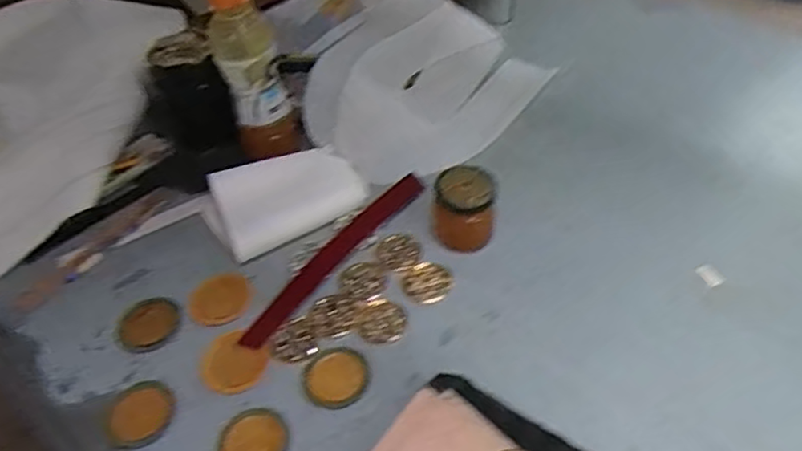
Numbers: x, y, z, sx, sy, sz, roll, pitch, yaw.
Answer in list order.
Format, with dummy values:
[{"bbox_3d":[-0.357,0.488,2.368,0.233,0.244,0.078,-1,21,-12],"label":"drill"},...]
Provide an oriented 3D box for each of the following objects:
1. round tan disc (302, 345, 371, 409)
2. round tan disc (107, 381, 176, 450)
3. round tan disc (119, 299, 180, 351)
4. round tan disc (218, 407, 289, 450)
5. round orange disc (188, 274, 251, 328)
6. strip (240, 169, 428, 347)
[{"bbox_3d":[-0.056,0.131,0.549,0.055,0.006,0.055,-4,45,4],"label":"round tan disc"},{"bbox_3d":[-0.220,0.160,0.537,0.054,0.005,0.059,-4,45,4],"label":"round tan disc"},{"bbox_3d":[-0.239,0.094,0.600,0.055,0.005,0.056,-4,45,4],"label":"round tan disc"},{"bbox_3d":[-0.119,0.174,0.512,0.053,0.008,0.059,-16,45,-8],"label":"round tan disc"},{"bbox_3d":[-0.176,0.073,0.619,0.060,0.005,0.056,-4,45,4],"label":"round orange disc"},{"bbox_3d":[-0.060,0.027,0.640,0.034,0.009,0.254,23,53,27],"label":"strip"}]

